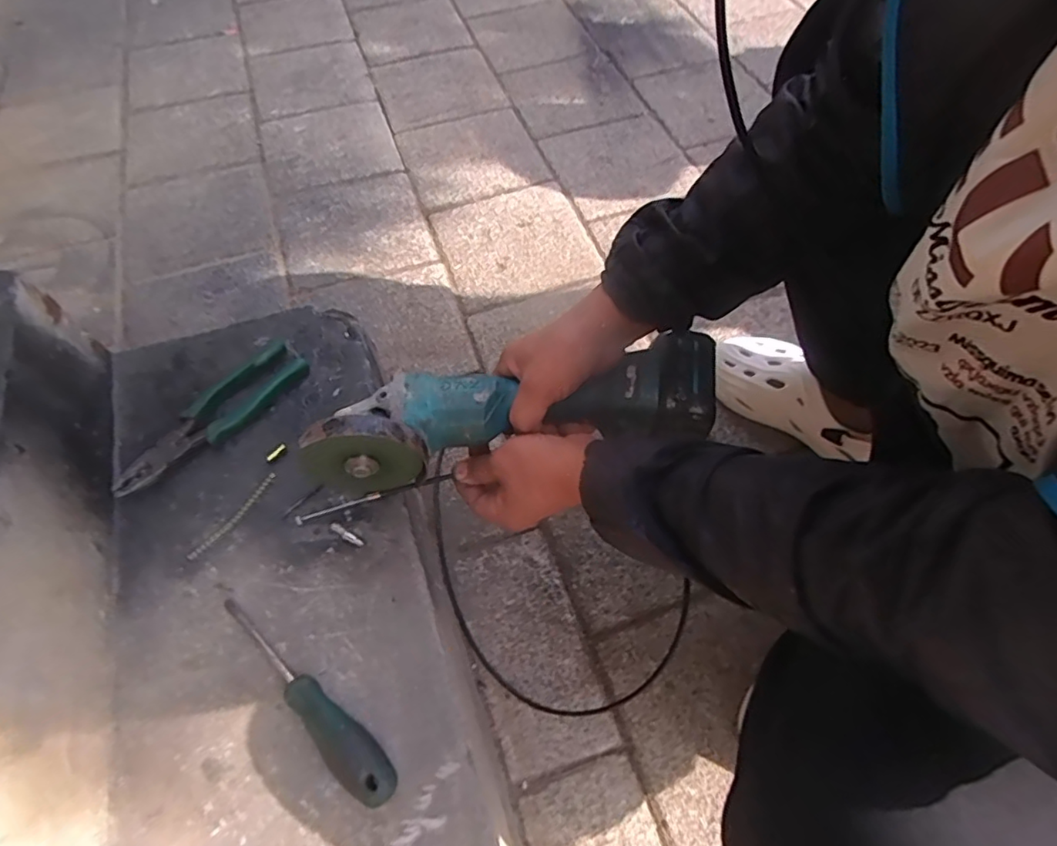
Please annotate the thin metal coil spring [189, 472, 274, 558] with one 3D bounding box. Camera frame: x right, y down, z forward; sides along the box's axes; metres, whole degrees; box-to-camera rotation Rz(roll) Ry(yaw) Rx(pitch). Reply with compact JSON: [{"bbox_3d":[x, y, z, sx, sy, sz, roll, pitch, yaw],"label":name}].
[{"bbox_3d":[-0.268,0.085,0.517,0.010,0.004,0.098,30,65,18],"label":"thin metal coil spring"}]

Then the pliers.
[{"bbox_3d":[-0.314,-0.006,0.564,0.057,0.017,0.202,37,67,21],"label":"pliers"}]

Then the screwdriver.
[{"bbox_3d":[-0.174,0.203,0.436,0.204,0.037,0.033,40,68,22],"label":"screwdriver"}]

